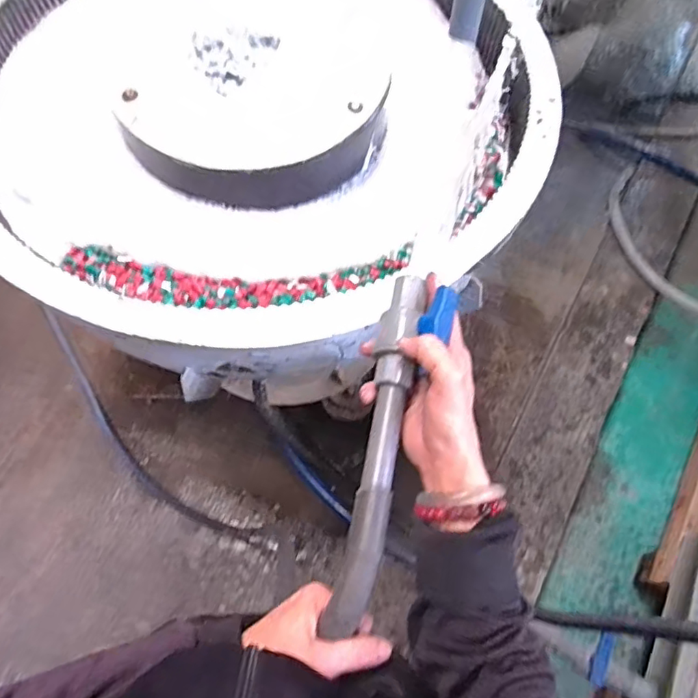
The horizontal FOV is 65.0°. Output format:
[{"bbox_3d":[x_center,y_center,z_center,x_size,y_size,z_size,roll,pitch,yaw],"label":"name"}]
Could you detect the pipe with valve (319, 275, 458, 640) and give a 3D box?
[{"bbox_3d":[0.030,0.066,0.401,0.049,0.027,0.265,13,72,4],"label":"pipe with valve"}]

